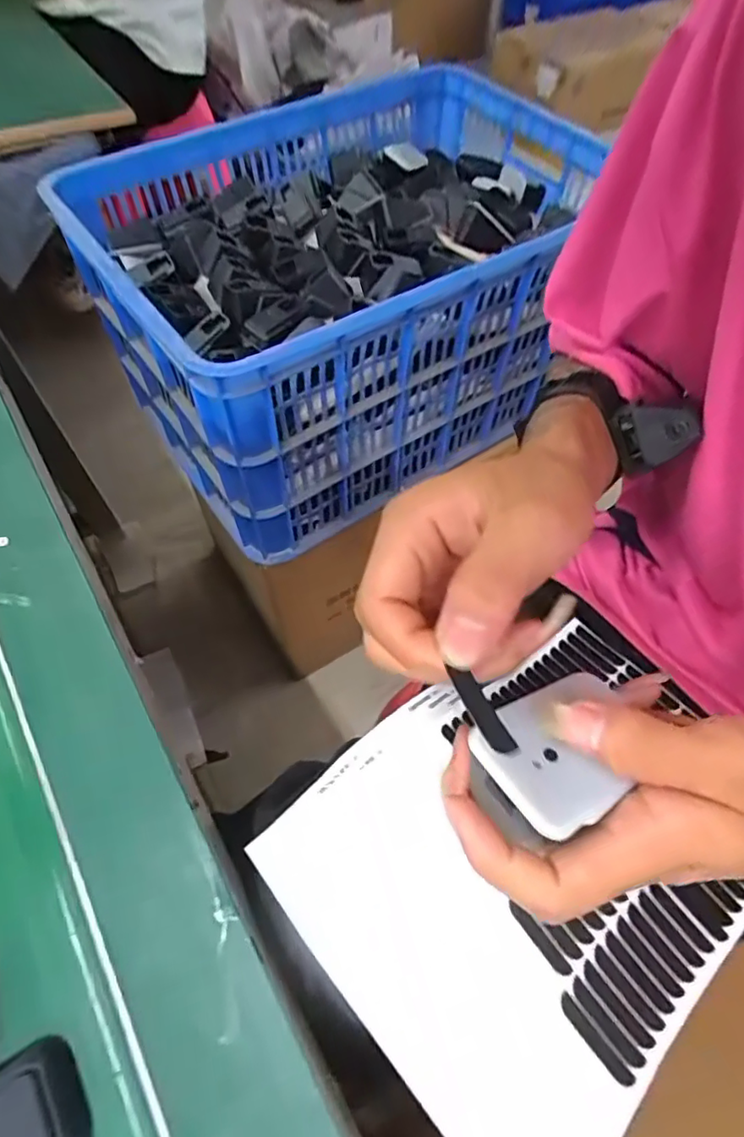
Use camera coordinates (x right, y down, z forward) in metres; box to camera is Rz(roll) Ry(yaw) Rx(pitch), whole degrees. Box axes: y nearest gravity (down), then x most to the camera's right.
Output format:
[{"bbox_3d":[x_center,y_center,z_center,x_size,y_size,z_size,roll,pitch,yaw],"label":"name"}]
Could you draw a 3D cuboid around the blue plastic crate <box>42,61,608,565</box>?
[{"bbox_3d":[-0.018,-0.352,0.745,0.583,0.286,0.406,-30,64,-18],"label":"blue plastic crate"}]

